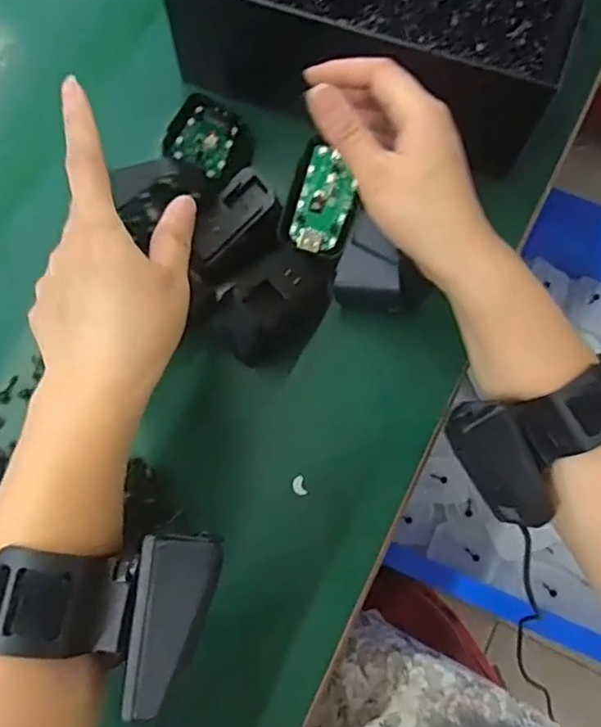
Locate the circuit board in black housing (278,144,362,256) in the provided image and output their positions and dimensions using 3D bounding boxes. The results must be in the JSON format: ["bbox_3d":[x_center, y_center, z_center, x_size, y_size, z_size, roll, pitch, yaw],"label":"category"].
[{"bbox_3d":[0.014,-0.097,0.385,0.041,0.020,0.060,20,90,2],"label":"circuit board in black housing"}]

